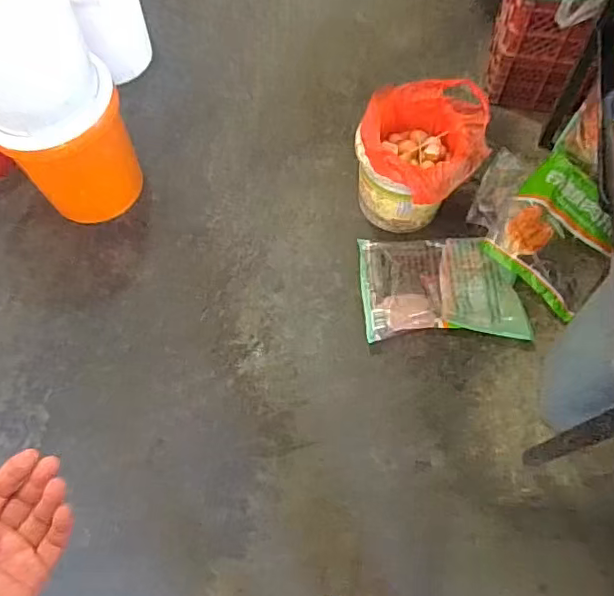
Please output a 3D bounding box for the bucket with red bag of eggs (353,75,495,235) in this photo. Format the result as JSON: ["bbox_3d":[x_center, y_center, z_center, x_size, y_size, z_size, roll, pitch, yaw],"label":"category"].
[{"bbox_3d":[0.276,-0.332,1.425,0.288,0.290,0.322,18,67,9],"label":"bucket with red bag of eggs"}]

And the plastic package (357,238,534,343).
[{"bbox_3d":[0.341,-0.033,1.445,0.391,0.059,0.295,-1,65,1],"label":"plastic package"}]

